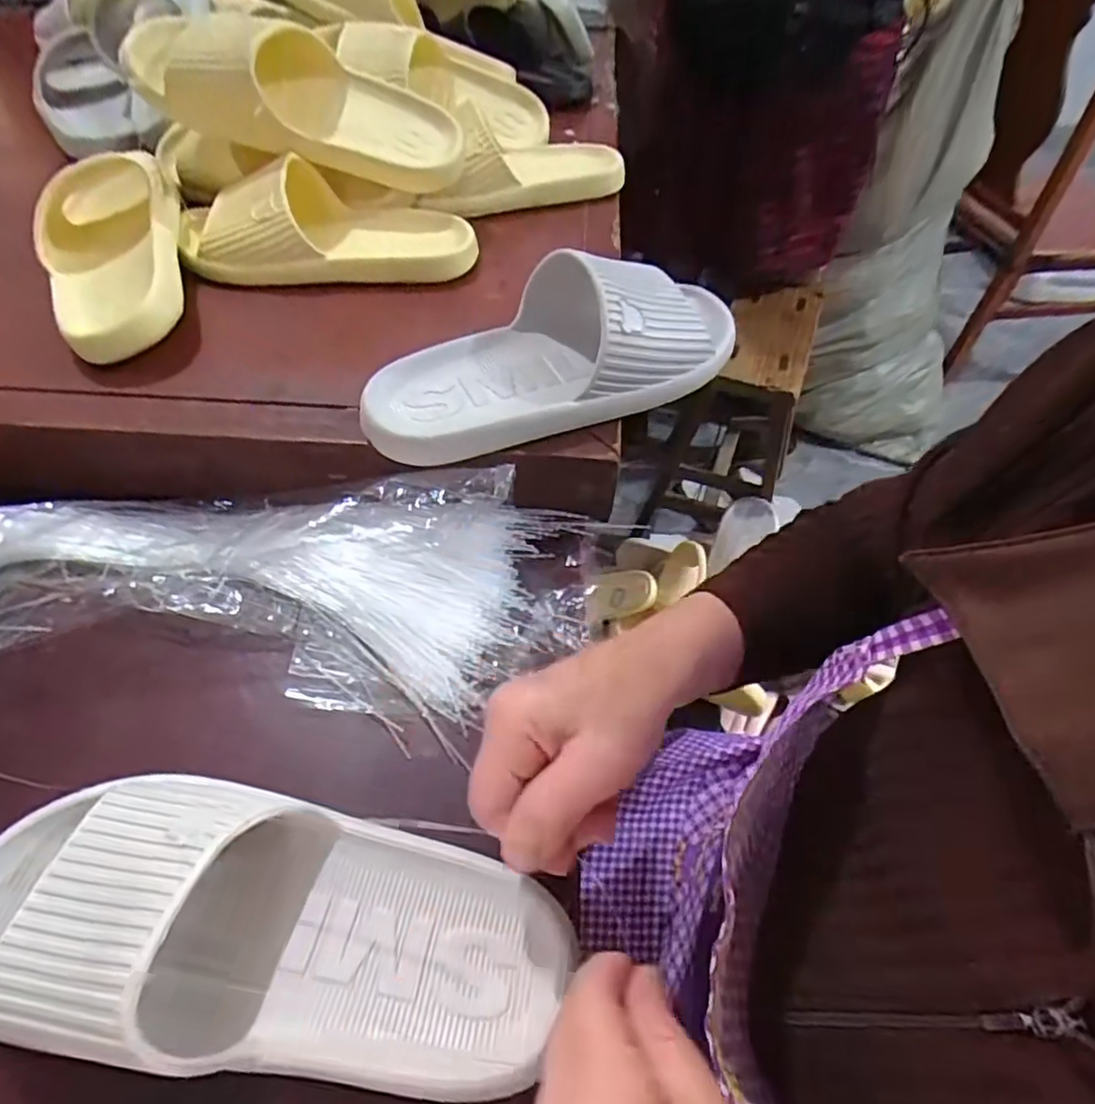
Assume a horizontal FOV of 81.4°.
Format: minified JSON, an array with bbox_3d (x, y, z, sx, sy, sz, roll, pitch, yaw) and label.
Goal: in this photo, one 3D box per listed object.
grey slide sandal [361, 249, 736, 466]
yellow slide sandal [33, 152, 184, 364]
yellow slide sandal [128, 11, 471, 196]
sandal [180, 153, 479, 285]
[{"bbox_3d":[0.007,-0.142,0.417,0.269,0.063,0.109,-19,53,-16],"label":"grey slide sandal"},{"bbox_3d":[-0.338,-0.245,0.494,0.102,0.073,0.270,-22,54,-18],"label":"yellow slide sandal"},{"bbox_3d":[-0.198,-0.374,0.526,0.247,0.079,0.107,8,49,-18],"label":"yellow slide sandal"},{"bbox_3d":[-0.185,-0.267,0.517,0.243,0.064,0.092,-5,51,-5],"label":"sandal"}]

